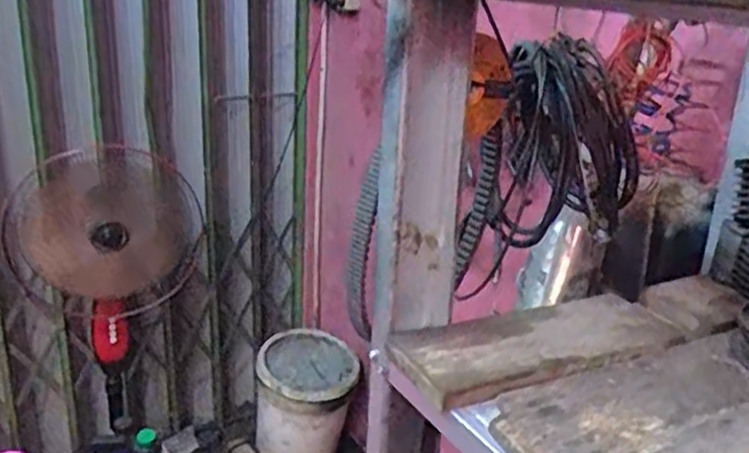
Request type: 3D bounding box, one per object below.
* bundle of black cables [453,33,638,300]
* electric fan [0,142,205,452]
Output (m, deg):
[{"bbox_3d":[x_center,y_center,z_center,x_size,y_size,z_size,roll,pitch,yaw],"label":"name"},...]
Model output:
[{"bbox_3d":[0.188,-0.068,0.768,0.164,0.242,0.132,6,20,9],"label":"bundle of black cables"},{"bbox_3d":[-0.681,0.300,1.855,0.447,1.018,0.411,-2,20,-12],"label":"electric fan"}]

